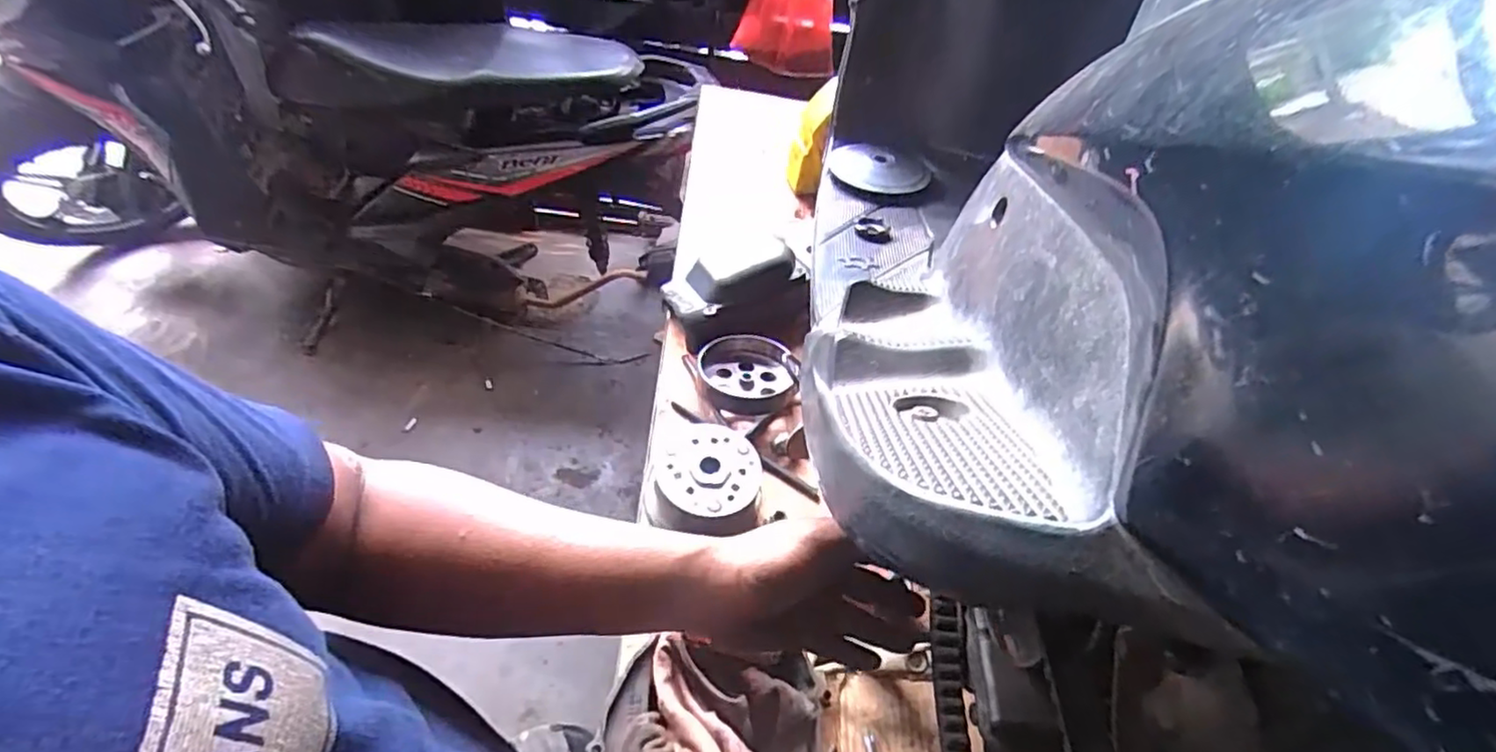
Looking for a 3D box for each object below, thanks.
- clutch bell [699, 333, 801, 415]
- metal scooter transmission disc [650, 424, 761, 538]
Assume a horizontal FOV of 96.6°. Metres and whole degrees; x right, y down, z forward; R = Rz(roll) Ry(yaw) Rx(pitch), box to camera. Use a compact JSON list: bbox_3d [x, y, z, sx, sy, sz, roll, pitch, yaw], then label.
[{"bbox_3d":[-0.001,-0.002,0.794,0.117,0.034,0.113,8,50,-3],"label":"clutch bell"},{"bbox_3d":[-0.040,0.097,0.665,0.104,0.022,0.110,4,51,-1],"label":"metal scooter transmission disc"}]

